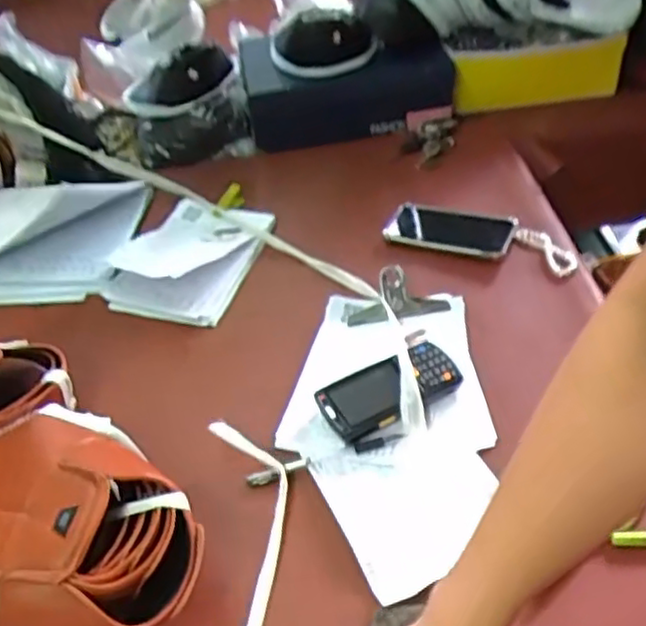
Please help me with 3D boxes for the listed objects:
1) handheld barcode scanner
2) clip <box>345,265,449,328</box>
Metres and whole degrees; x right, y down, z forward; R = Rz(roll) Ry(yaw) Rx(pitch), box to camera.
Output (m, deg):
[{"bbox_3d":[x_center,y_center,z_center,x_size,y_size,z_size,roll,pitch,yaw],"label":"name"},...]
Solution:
[{"bbox_3d":[0.067,0.080,0.714,0.141,0.028,0.073,-23,45,-17],"label":"handheld barcode scanner"},{"bbox_3d":[0.086,-0.022,0.811,0.120,0.040,0.052,-6,43,0],"label":"clip"}]

